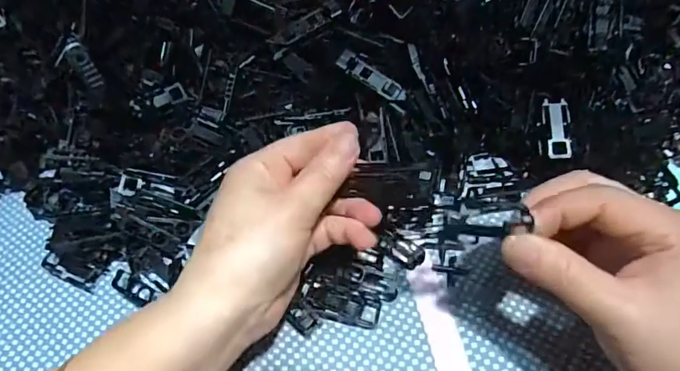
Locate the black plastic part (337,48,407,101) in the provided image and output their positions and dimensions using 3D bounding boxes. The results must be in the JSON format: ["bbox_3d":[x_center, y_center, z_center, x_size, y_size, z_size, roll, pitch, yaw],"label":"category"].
[{"bbox_3d":[0.022,-0.074,0.317,0.052,0.004,0.013,36,66,8],"label":"black plastic part"}]

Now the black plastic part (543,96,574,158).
[{"bbox_3d":[0.140,-0.036,0.298,0.016,0.004,0.041,0,73,5],"label":"black plastic part"}]

